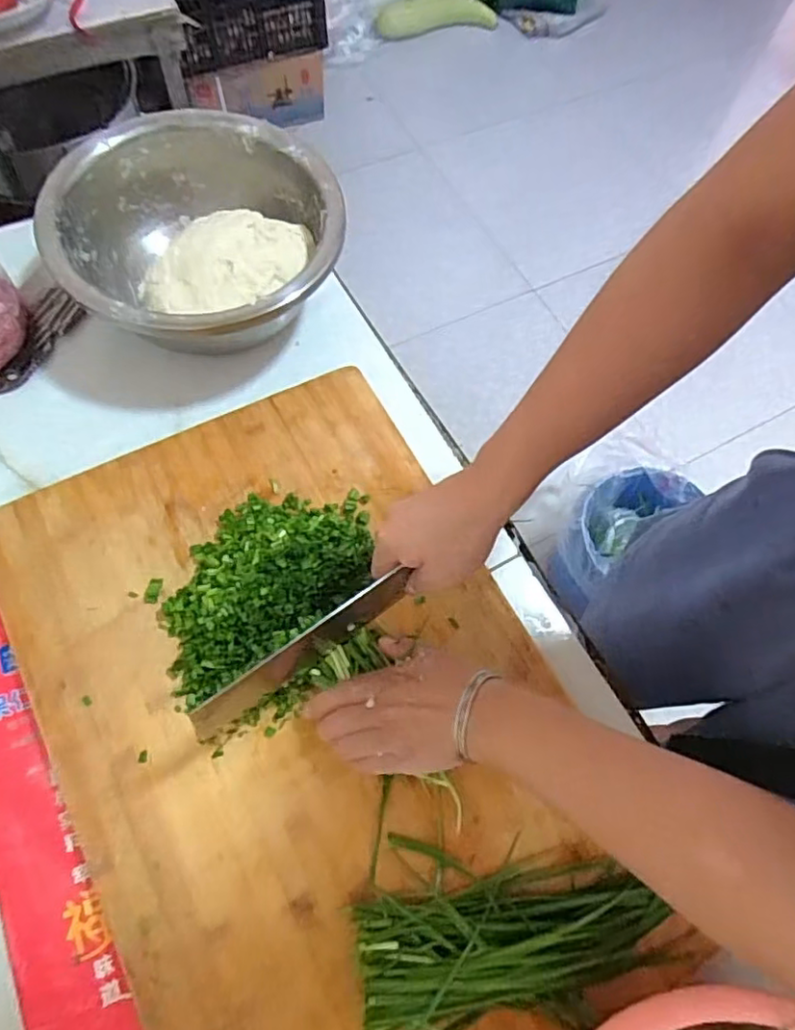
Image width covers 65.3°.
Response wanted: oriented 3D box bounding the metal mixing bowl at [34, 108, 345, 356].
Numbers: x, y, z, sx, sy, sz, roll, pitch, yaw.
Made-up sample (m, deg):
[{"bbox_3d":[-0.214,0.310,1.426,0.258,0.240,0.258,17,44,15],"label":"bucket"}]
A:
[{"bbox_3d":[-0.188,-0.271,0.612,0.266,0.104,0.260,2,67,-4],"label":"metal mixing bowl"}]

